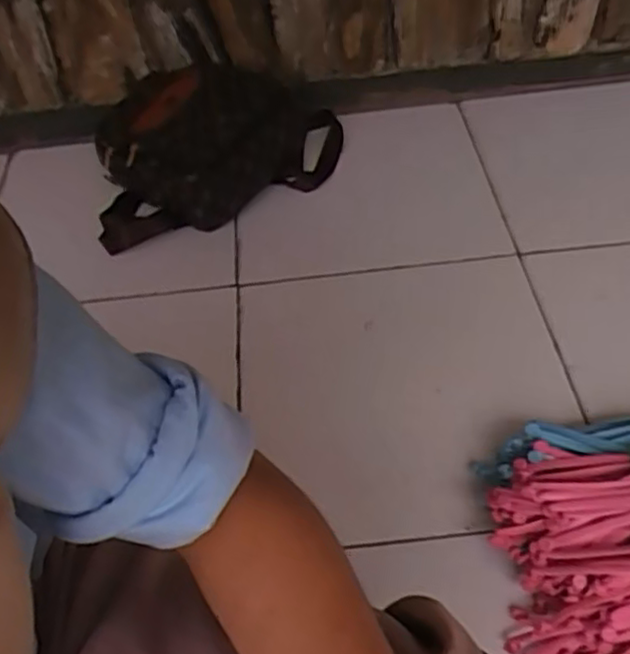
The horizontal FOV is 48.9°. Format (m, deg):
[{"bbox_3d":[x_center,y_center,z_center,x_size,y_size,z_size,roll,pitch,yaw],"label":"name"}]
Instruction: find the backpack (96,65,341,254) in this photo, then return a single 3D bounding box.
[{"bbox_3d":[-0.149,-0.268,1.045,0.357,0.138,0.282,-1,49,4],"label":"backpack"}]

